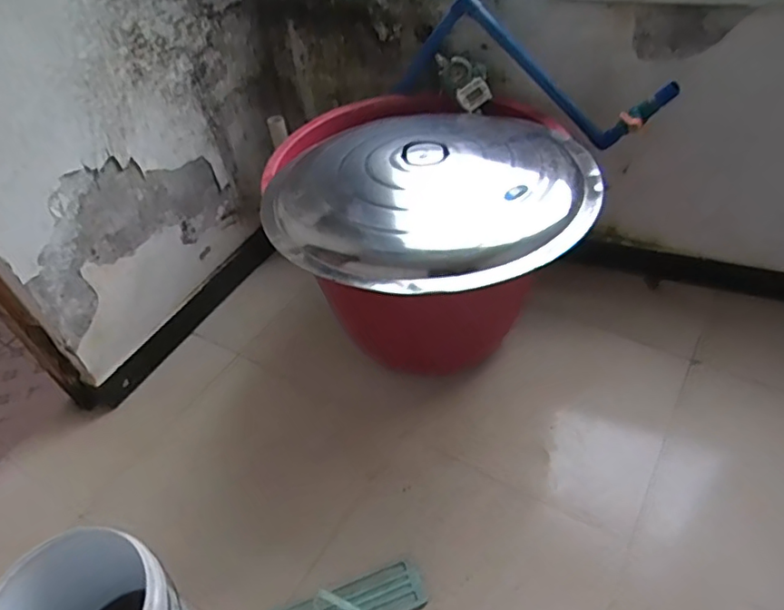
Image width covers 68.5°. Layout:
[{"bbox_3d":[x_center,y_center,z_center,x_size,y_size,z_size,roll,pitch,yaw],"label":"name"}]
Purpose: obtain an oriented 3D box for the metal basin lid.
[{"bbox_3d":[0.086,-0.275,1.306,0.730,0.116,0.627,-19,46,-11],"label":"metal basin lid"}]

